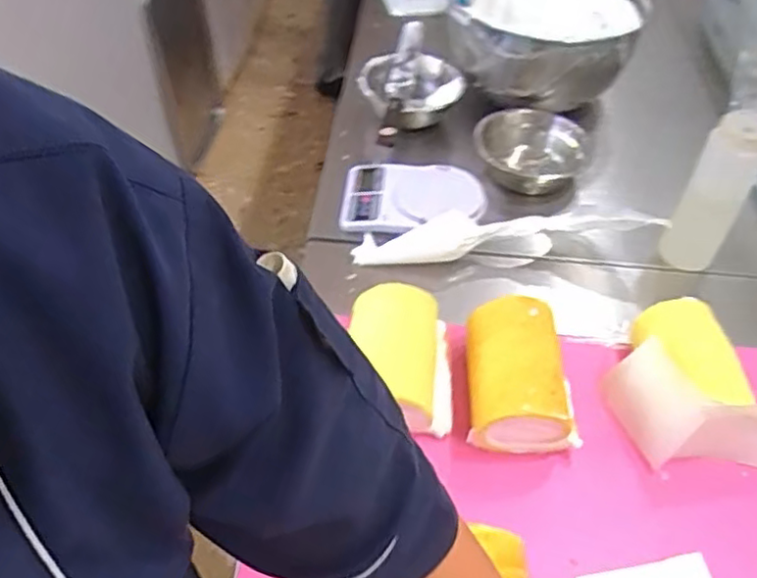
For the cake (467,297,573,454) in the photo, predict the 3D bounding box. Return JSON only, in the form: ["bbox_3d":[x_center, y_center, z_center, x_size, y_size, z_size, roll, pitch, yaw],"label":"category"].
[{"bbox_3d":[0.151,0.094,0.739,0.102,0.090,0.151,2,48,-1],"label":"cake"}]

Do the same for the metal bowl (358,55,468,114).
[{"bbox_3d":[0.052,-0.338,1.136,0.157,0.077,0.157,1,48,-2],"label":"metal bowl"}]

